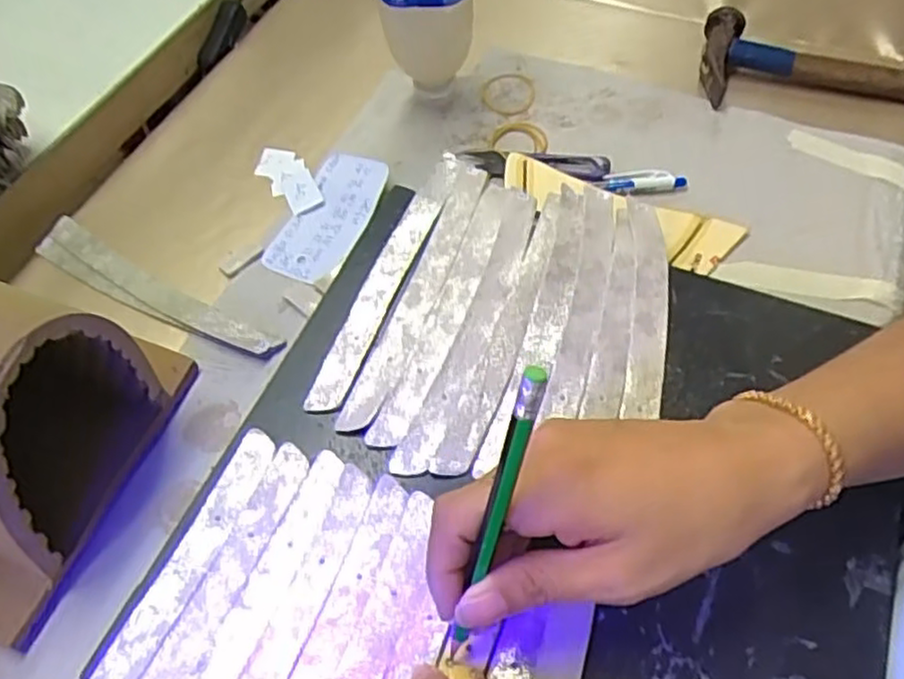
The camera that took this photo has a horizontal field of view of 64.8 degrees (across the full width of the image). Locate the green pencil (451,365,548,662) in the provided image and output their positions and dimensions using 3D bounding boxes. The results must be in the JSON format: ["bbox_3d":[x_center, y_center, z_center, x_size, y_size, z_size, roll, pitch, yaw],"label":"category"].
[{"bbox_3d":[0.013,0.067,0.245,0.007,0.147,0.006,21,38,15],"label":"green pencil"}]

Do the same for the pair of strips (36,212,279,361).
[{"bbox_3d":[-0.192,-0.030,0.449,0.190,0.007,0.032,28,63,18],"label":"pair of strips"}]

